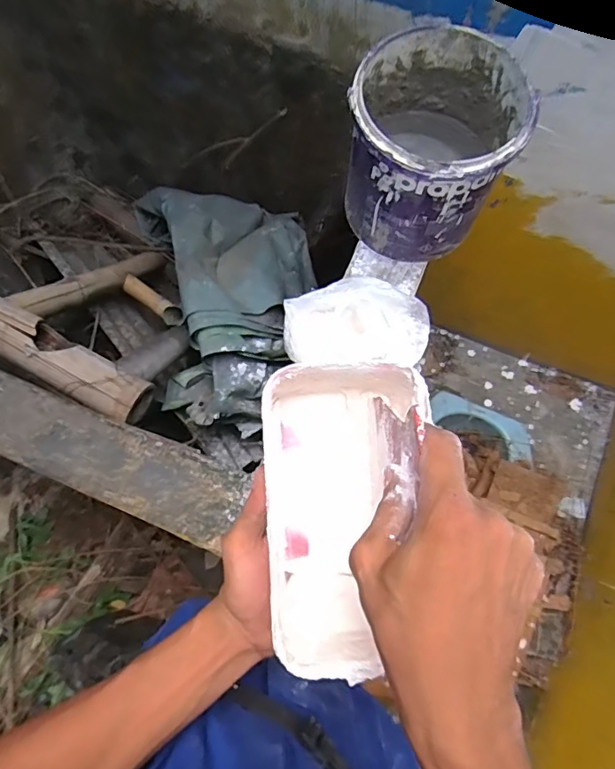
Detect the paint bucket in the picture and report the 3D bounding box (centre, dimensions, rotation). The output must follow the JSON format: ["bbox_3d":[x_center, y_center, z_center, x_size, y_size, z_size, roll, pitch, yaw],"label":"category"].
[{"bbox_3d":[0.138,-0.265,0.609,0.176,0.174,0.187,0,74,-2],"label":"paint bucket"}]

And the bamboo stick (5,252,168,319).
[{"bbox_3d":[-0.417,-0.210,1.059,0.047,0.544,0.052,12,113,5],"label":"bamboo stick"}]

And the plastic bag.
[{"bbox_3d":[0.056,-0.068,0.609,0.167,0.080,0.114,8,74,1],"label":"plastic bag"}]

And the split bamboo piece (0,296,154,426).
[{"bbox_3d":[-0.451,-0.080,0.778,0.482,0.083,0.078,28,75,6],"label":"split bamboo piece"}]

